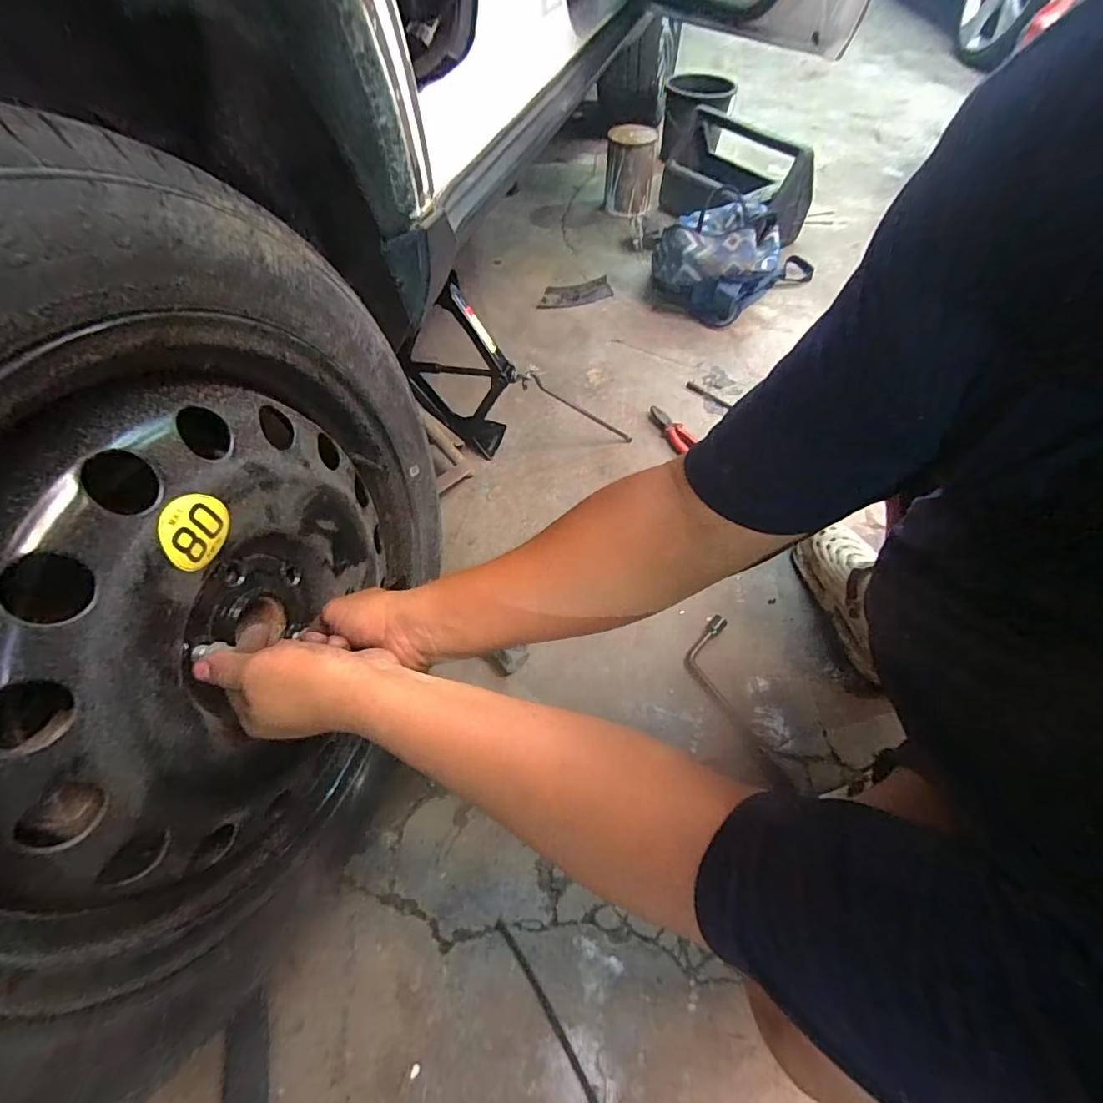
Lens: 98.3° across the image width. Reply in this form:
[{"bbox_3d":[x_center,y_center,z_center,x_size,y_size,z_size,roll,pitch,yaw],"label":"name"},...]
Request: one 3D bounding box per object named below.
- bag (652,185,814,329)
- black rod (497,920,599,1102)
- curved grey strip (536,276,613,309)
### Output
[{"bbox_3d":[0.513,-0.849,1.354,0.312,0.184,0.492,39,67,24],"label":"bag"},{"bbox_3d":[0.018,0.548,0.520,0.015,0.004,0.281,-31,50,-19],"label":"black rod"},{"bbox_3d":[0.073,-0.743,1.378,0.234,0.045,0.069,-27,60,-14],"label":"curved grey strip"}]

